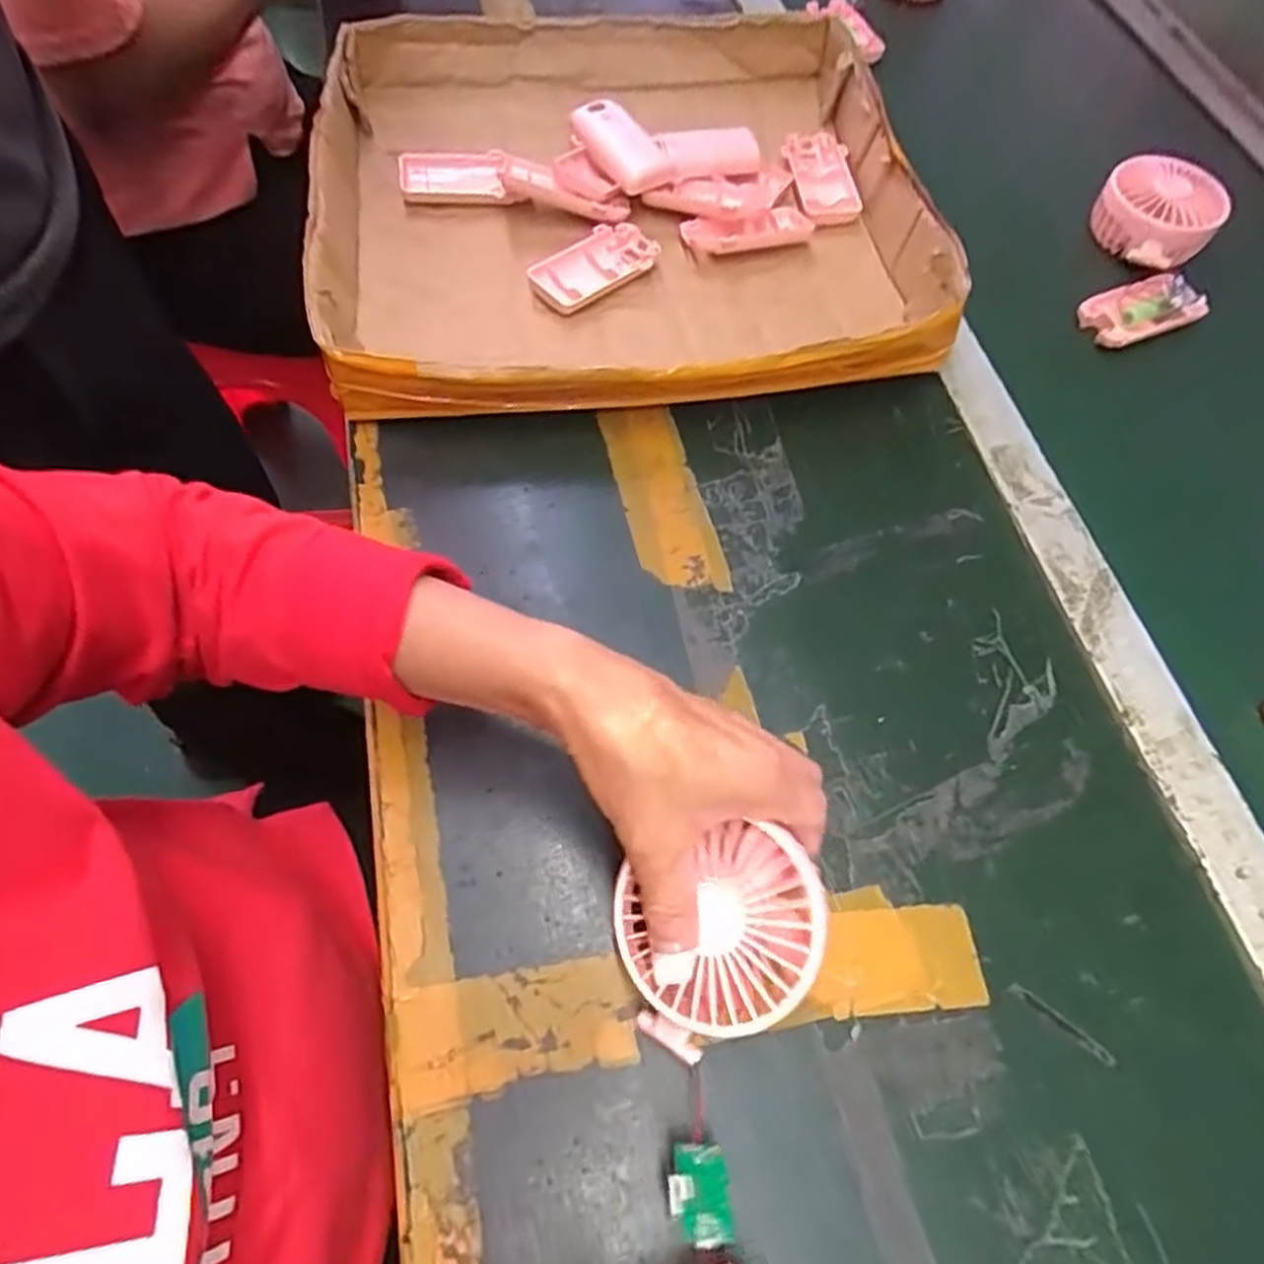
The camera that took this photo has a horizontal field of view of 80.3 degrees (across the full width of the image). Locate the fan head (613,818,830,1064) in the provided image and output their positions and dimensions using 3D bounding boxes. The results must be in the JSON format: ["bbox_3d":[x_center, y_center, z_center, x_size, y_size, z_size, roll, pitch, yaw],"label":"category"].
[{"bbox_3d":[0.034,0.126,0.305,0.094,0.030,0.070,-34,69,14],"label":"fan head"}]

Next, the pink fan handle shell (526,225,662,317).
[{"bbox_3d":[-0.025,-0.256,0.527,0.045,0.020,0.096,41,68,15],"label":"pink fan handle shell"}]

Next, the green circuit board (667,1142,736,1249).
[{"bbox_3d":[0.025,0.212,0.282,0.023,0.006,0.031,5,42,-12],"label":"green circuit board"}]

